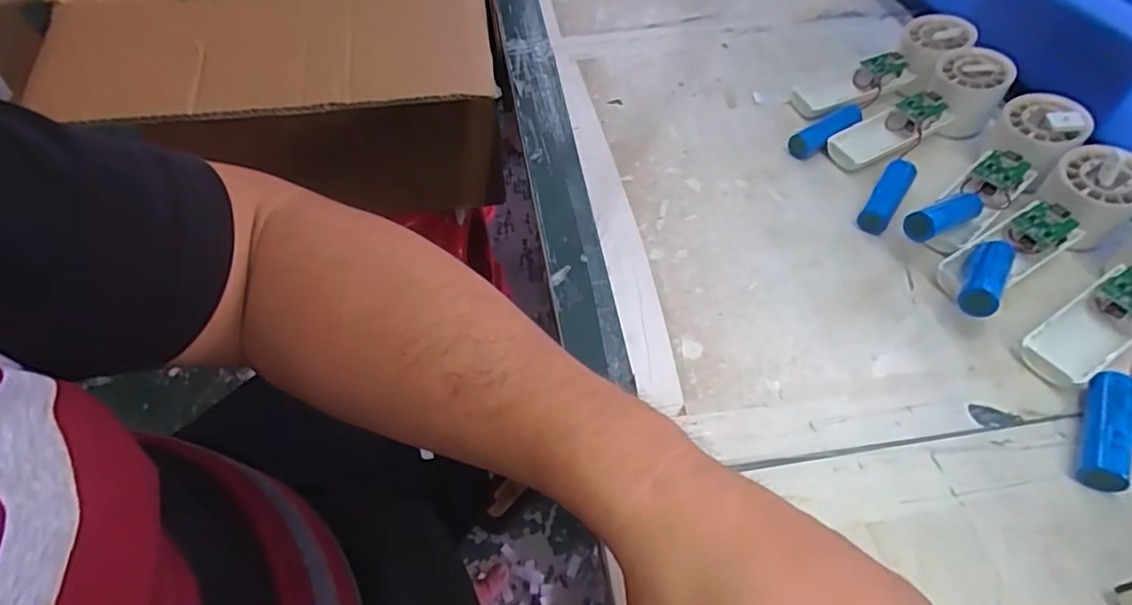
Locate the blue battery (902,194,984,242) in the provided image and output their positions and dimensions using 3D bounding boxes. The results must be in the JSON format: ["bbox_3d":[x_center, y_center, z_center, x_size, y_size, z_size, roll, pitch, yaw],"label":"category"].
[{"bbox_3d":[0.272,-0.062,0.423,0.083,0.020,0.021,-20,52,-29],"label":"blue battery"}]

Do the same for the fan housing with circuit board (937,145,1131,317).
[{"bbox_3d":[0.317,-0.043,0.399,0.165,0.061,0.060,-31,57,-20],"label":"fan housing with circuit board"}]

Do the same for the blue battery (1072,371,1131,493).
[{"bbox_3d":[0.311,0.072,0.342,0.025,0.021,0.074,27,58,22],"label":"blue battery"}]

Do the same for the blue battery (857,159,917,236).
[{"bbox_3d":[0.249,-0.083,0.457,0.022,0.018,0.075,28,58,23],"label":"blue battery"}]

